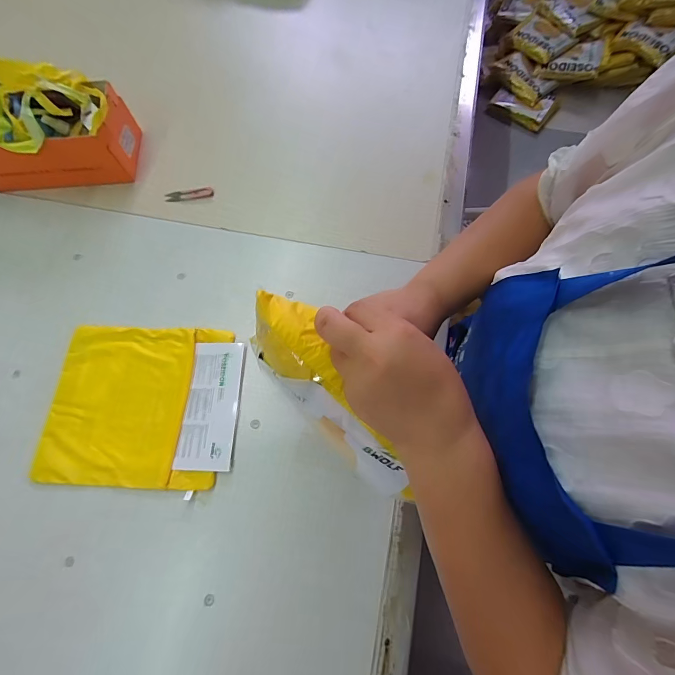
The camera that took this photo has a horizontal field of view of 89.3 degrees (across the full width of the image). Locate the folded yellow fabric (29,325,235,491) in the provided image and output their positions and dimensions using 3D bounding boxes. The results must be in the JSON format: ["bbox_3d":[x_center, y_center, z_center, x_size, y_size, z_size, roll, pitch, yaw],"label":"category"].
[{"bbox_3d":[-0.336,0.107,0.570,0.283,0.007,0.258,1,72,2],"label":"folded yellow fabric"}]

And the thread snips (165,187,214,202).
[{"bbox_3d":[-0.304,-0.293,0.700,0.095,0.009,0.024,-8,72,-1],"label":"thread snips"}]

